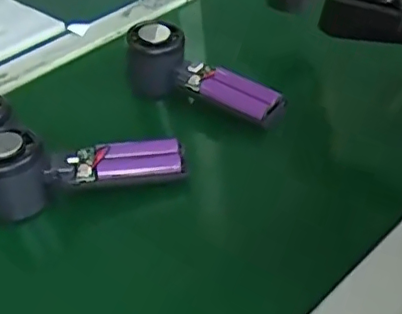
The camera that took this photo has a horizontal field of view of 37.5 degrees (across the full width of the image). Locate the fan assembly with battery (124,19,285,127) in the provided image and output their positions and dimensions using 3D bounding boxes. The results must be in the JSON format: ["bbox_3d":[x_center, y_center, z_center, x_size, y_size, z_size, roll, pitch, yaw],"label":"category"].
[{"bbox_3d":[0.002,-0.077,0.540,0.156,0.056,0.043,20,45,30],"label":"fan assembly with battery"}]

